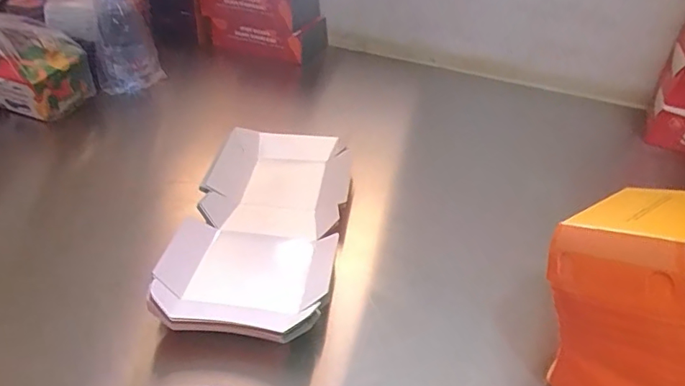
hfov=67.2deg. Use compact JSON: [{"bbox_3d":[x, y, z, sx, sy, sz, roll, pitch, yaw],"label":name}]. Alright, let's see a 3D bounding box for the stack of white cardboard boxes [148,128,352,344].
[{"bbox_3d":[-0.080,0.020,0.579,0.164,0.040,0.332,6,38,2],"label":"stack of white cardboard boxes"}]

